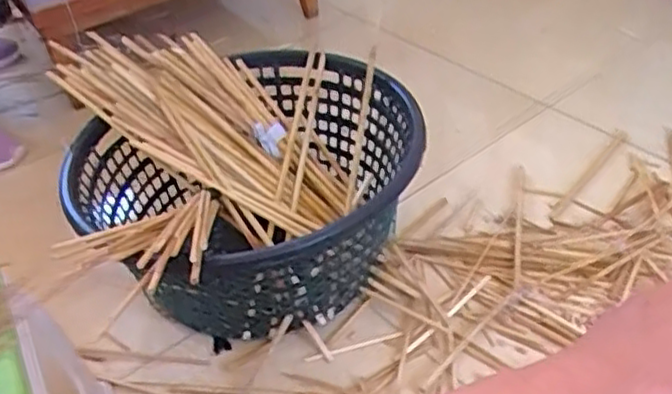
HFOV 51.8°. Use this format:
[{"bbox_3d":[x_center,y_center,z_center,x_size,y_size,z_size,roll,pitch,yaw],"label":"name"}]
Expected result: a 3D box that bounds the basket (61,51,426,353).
[{"bbox_3d":[-0.103,-0.004,1.058,0.481,0.231,0.457,-3,41,3],"label":"basket"}]

